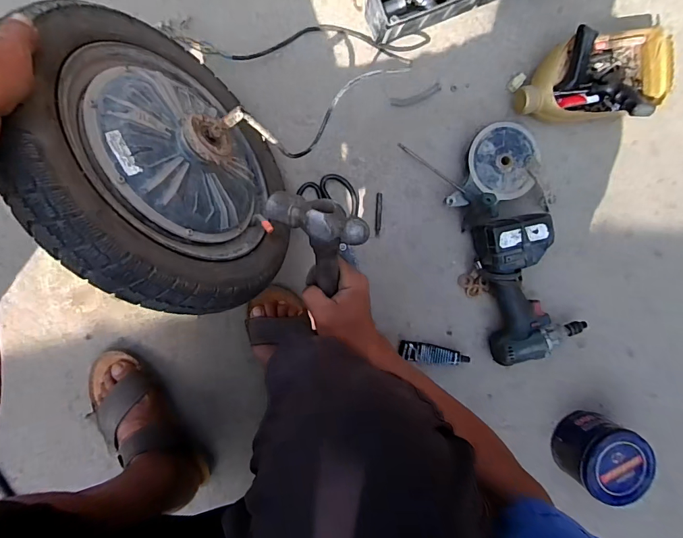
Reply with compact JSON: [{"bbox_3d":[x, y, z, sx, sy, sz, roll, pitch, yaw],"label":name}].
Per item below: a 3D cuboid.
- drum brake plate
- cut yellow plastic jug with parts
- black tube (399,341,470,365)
[{"bbox_3d":[0.256,-0.166,0.656,0.169,0.074,0.146,-11,96,-8],"label":"drum brake plate"},{"bbox_3d":[0.416,-0.313,0.650,0.245,0.104,0.144,-14,97,-7],"label":"cut yellow plastic jug with parts"},{"bbox_3d":[0.158,0.149,0.676,0.119,0.025,0.032,10,93,-9],"label":"black tube"}]

